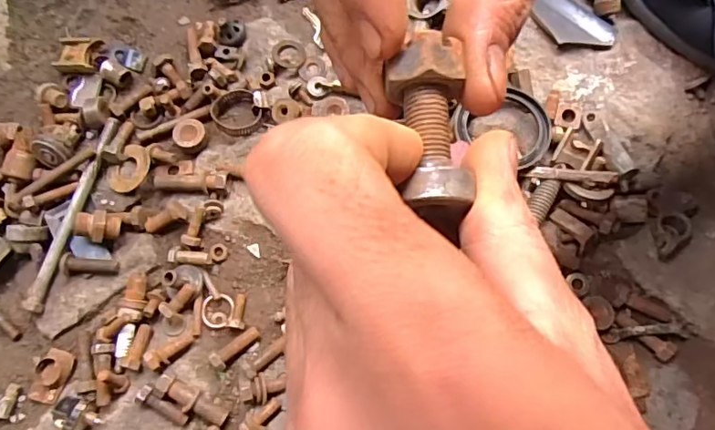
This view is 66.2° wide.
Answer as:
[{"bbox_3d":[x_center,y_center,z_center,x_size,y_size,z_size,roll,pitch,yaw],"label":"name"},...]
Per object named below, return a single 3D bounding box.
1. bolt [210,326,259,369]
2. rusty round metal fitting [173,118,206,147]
[{"bbox_3d":[-0.087,0.095,0.391,0.038,0.010,0.012,-36,78,-10],"label":"bolt"},{"bbox_3d":[-0.134,-0.065,0.434,0.024,0.007,0.024,0,74,-1],"label":"rusty round metal fitting"}]

